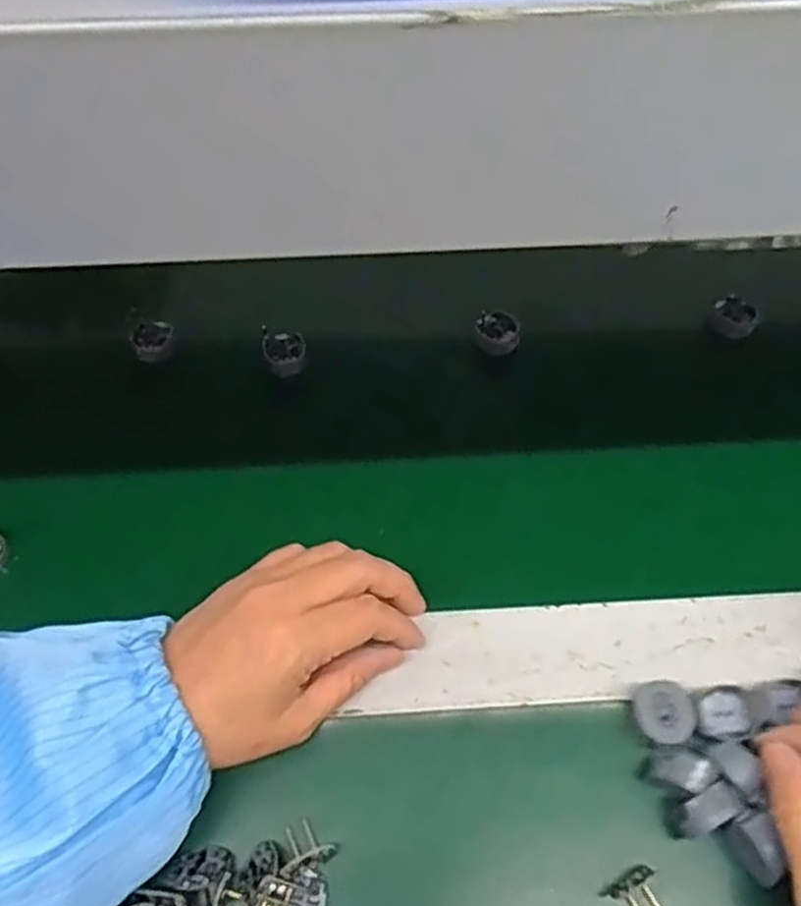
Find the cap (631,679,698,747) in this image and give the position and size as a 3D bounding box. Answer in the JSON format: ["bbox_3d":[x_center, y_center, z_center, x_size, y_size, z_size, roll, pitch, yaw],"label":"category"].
[{"bbox_3d":[0.125,0.123,0.369,0.027,0.011,0.029,0,61,-1],"label":"cap"}]

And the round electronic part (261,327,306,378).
[{"bbox_3d":[-0.072,-0.066,0.483,0.024,0.023,0.031,-14,62,-8],"label":"round electronic part"}]

